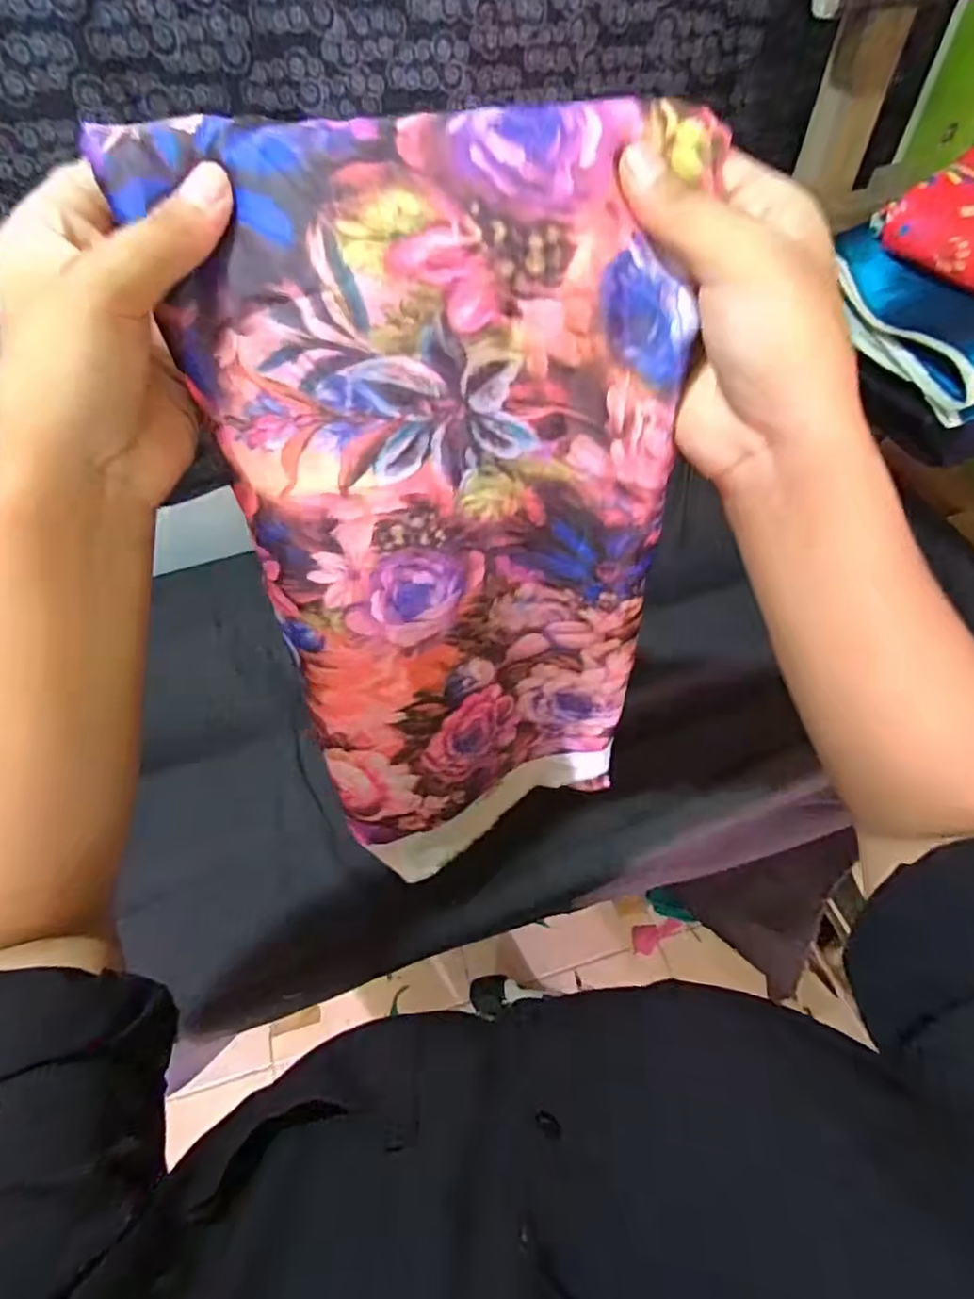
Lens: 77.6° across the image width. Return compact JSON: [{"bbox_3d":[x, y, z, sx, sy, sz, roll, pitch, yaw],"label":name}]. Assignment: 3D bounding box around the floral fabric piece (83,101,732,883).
[{"bbox_3d":[-0.009,-0.017,0.316,0.184,0.389,0.048,-9,45,-4],"label":"floral fabric piece"}]

